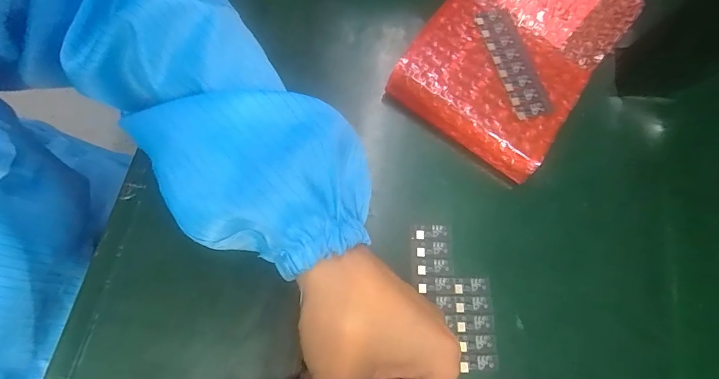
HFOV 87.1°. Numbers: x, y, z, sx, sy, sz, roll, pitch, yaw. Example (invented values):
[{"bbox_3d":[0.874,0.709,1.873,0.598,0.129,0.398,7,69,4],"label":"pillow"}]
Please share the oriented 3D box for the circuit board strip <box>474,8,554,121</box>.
[{"bbox_3d":[0.118,-0.098,0.286,0.031,0.004,0.095,-14,76,-10],"label":"circuit board strip"}]

